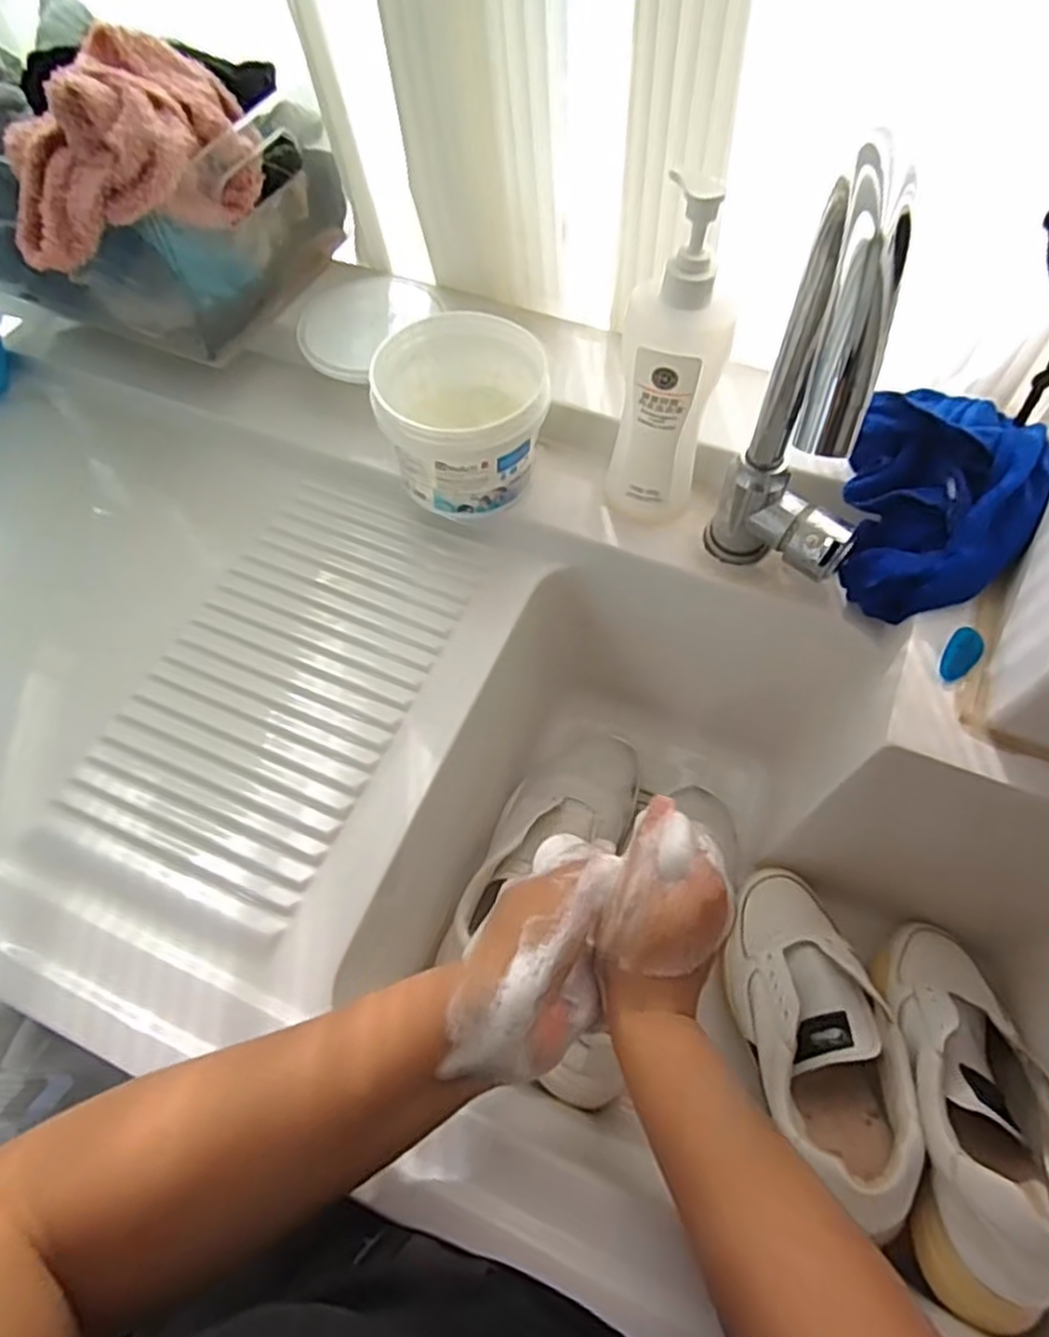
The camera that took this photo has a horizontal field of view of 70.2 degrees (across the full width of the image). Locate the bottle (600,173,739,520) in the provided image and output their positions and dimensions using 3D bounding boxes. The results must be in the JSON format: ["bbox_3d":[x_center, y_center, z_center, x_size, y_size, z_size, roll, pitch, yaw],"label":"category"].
[{"bbox_3d":[0.090,-0.183,0.476,0.053,0.216,0.043,40,70,20],"label":"bottle"}]

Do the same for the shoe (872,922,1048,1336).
[{"bbox_3d":[0.278,0.257,0.463,0.088,0.089,0.223,13,35,9],"label":"shoe"}]

